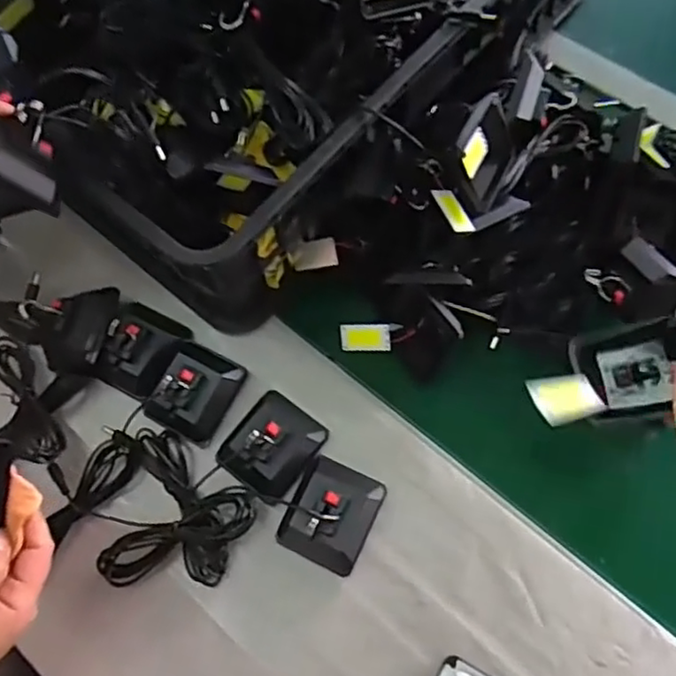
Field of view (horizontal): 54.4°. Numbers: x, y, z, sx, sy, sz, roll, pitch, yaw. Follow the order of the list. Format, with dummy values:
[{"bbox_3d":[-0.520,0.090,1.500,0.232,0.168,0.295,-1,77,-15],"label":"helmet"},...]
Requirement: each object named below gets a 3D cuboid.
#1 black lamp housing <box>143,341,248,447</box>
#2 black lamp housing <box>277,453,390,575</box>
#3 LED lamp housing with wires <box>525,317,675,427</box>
[{"bbox_3d":[-0.124,0.043,0.560,0.064,0.037,0.079,22,71,11],"label":"black lamp housing"},{"bbox_3d":[-0.005,0.136,0.515,0.068,0.039,0.081,22,71,11],"label":"black lamp housing"},{"bbox_3d":[0.192,0.027,0.472,0.109,0.034,0.067,-9,68,0],"label":"LED lamp housing with wires"}]

